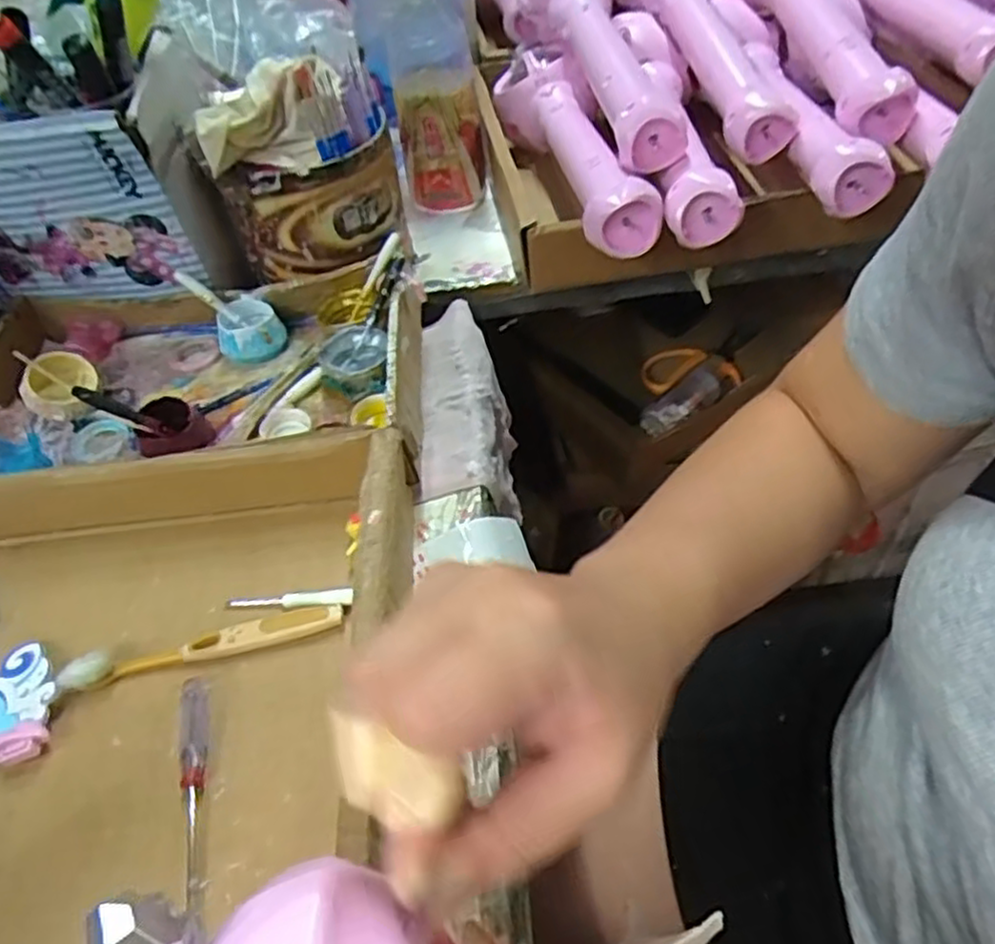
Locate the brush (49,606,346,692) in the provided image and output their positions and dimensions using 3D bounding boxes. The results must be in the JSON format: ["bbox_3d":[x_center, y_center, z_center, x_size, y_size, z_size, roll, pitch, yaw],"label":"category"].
[{"bbox_3d":[-0.148,0.087,0.375,0.137,0.014,0.018,-14,47,-6],"label":"brush"}]

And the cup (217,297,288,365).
[{"bbox_3d":[-0.179,-0.101,0.539,0.045,0.032,0.042,-3,47,3],"label":"cup"}]

